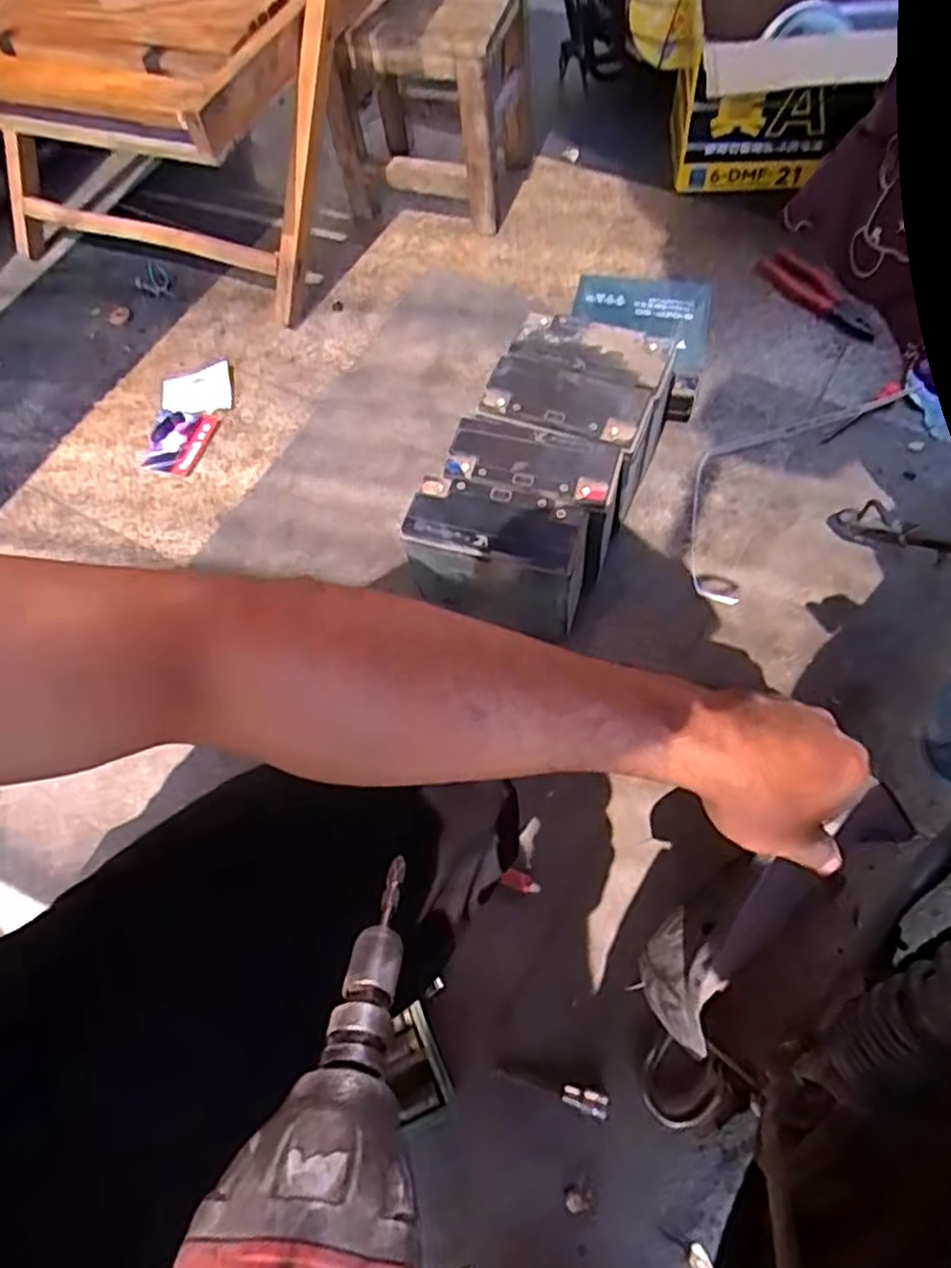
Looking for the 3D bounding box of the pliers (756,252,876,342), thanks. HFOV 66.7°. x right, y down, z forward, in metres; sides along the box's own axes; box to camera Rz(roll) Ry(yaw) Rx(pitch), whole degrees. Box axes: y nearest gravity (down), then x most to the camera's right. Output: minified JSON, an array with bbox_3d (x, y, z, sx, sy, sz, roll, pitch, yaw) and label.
[{"bbox_3d":[0.483,-0.484,1.021,0.055,0.028,0.205,-33,67,-12],"label":"pliers"}]

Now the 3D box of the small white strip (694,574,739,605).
[{"bbox_3d":[0.281,-0.055,0.843,0.052,0.007,0.036,17,67,11],"label":"small white strip"}]

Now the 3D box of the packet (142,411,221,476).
[{"bbox_3d":[-0.411,-0.267,1.005,0.083,0.014,0.104,11,66,9],"label":"packet"}]

